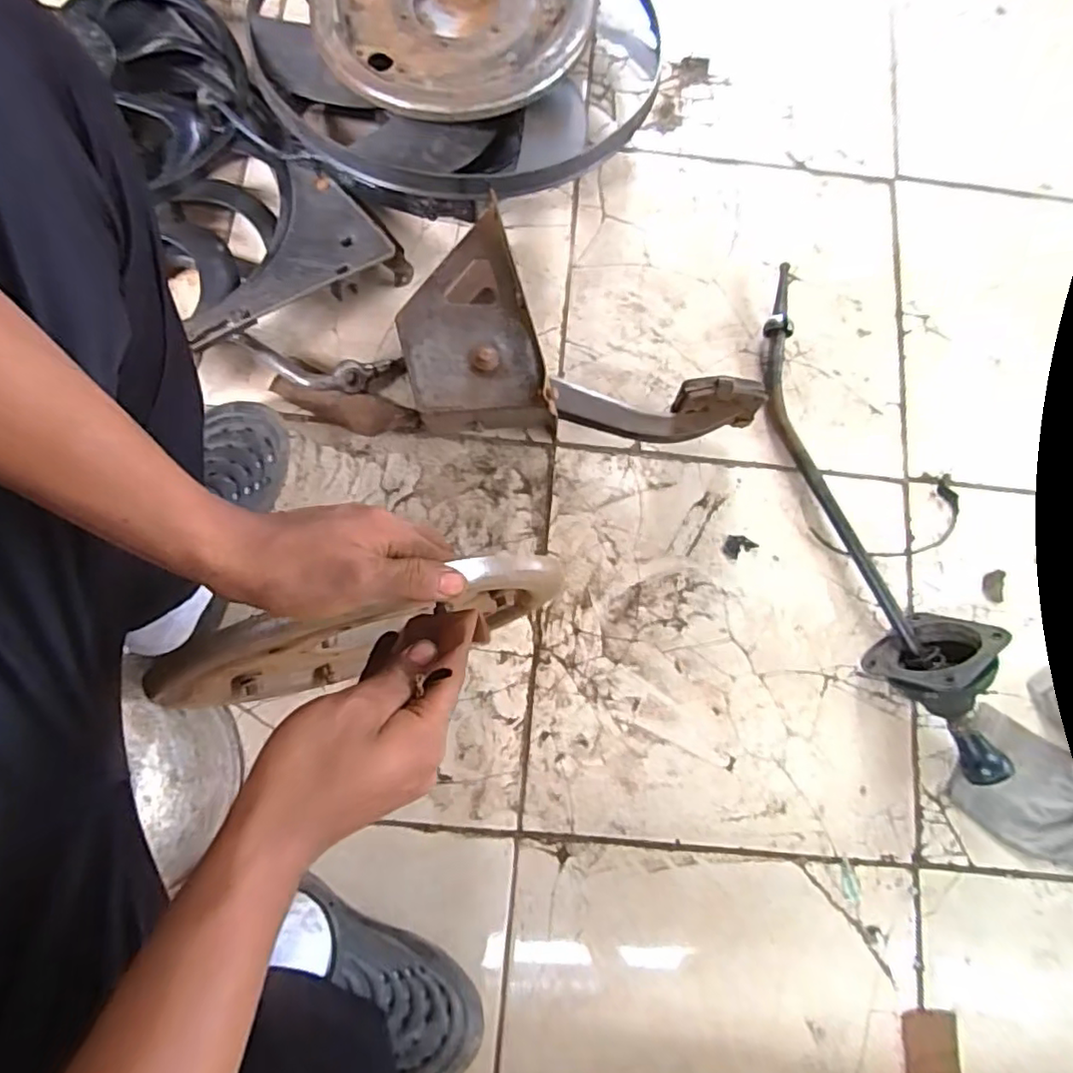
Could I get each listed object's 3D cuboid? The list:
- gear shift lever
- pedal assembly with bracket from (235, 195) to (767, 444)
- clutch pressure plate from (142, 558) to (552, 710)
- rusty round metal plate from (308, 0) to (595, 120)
[{"bbox_3d":[0.349,-0.035,0.647,0.106,0.091,0.583,-15,79,-3],"label":"gear shift lever"},{"bbox_3d":[-0.042,-0.222,0.684,0.542,0.099,0.224,4,78,1],"label":"pedal assembly with bracket"},{"bbox_3d":[-0.121,0.080,0.495,0.286,0.313,0.028,-18,80,-2],"label":"clutch pressure plate"},{"bbox_3d":[-0.092,-0.581,0.677,0.291,0.040,0.294,1,78,-2],"label":"rusty round metal plate"}]

